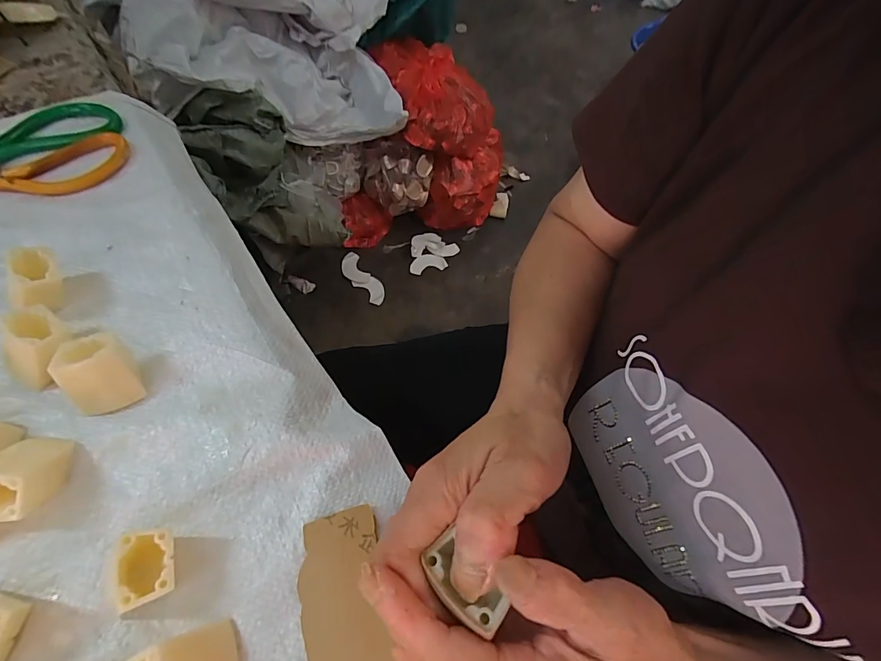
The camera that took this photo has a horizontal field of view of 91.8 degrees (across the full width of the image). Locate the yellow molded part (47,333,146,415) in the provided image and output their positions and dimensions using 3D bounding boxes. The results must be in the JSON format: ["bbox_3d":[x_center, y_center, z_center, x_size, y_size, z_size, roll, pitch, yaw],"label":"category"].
[{"bbox_3d":[-0.216,0.026,0.272,0.036,0.032,0.041,-14,64,-11],"label":"yellow molded part"}]

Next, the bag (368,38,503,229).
[{"bbox_3d":[0.022,-0.554,1.218,0.322,0.361,0.376,-24,66,-16],"label":"bag"}]

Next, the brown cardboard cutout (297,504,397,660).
[{"bbox_3d":[-0.046,0.160,0.231,0.051,0.005,0.116,-19,65,-14],"label":"brown cardboard cutout"}]

